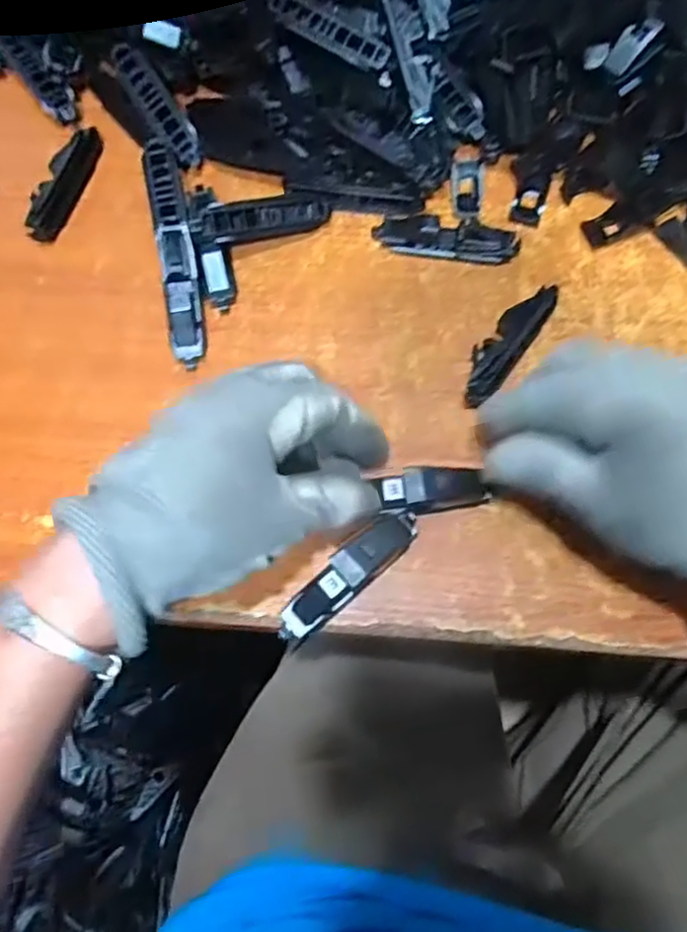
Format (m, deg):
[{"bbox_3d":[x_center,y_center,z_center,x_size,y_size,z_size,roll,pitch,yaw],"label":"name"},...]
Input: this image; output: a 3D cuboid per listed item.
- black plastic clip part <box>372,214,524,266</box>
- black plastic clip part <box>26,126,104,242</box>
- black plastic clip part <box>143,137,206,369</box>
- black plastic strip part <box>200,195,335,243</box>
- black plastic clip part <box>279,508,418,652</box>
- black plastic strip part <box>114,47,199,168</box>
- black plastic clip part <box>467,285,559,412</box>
[{"bbox_3d":[0.058,-0.130,0.380,0.080,0.017,0.021,9,72,5],"label":"black plastic clip part"},{"bbox_3d":[-0.166,-0.168,0.397,0.022,0.015,0.078,16,72,7],"label":"black plastic clip part"},{"bbox_3d":[-0.094,-0.124,0.377,0.021,0.030,0.139,-11,71,-2],"label":"black plastic clip part"},{"bbox_3d":[-0.043,-0.140,0.381,0.072,0.020,0.005,-14,38,-16],"label":"black plastic strip part"},{"bbox_3d":[0.002,0.051,0.317,0.021,0.021,0.082,42,77,14],"label":"black plastic clip part"},{"bbox_3d":[-0.110,-0.215,0.398,0.017,0.005,0.079,-34,92,11],"label":"black plastic strip part"},{"bbox_3d":[0.086,-0.064,0.357,0.023,0.017,0.080,34,75,12],"label":"black plastic clip part"}]

